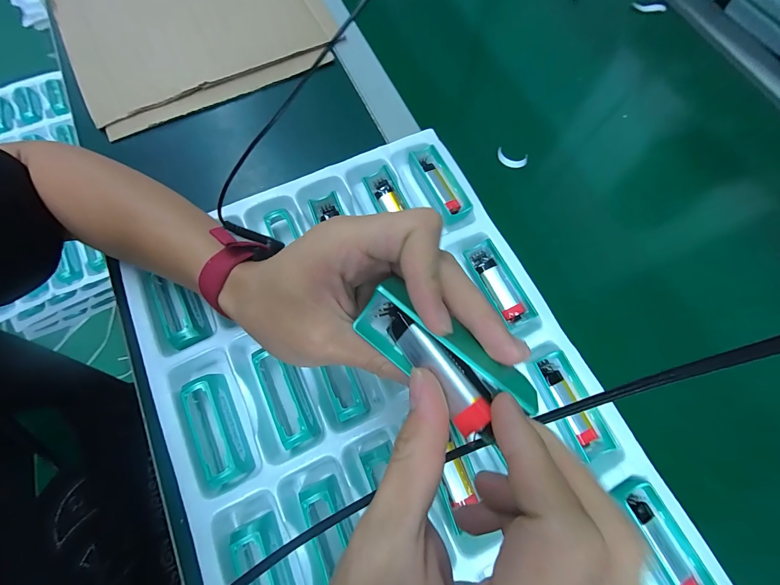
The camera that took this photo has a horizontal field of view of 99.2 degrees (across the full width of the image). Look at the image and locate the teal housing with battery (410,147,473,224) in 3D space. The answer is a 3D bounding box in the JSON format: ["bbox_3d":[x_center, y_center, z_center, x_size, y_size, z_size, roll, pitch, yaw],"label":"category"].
[{"bbox_3d":[0.046,-0.106,0.324,0.030,0.014,0.084,-27,75,-9],"label":"teal housing with battery"}]

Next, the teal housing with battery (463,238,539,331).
[{"bbox_3d":[0.097,-0.008,0.293,0.025,0.015,0.079,-26,75,-9],"label":"teal housing with battery"}]

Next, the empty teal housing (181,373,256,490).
[{"bbox_3d":[-0.135,0.106,0.253,0.035,0.022,0.079,-26,75,-9],"label":"empty teal housing"}]

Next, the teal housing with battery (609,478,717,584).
[{"bbox_3d":[0.192,0.176,0.232,0.031,0.015,0.084,-23,74,-8],"label":"teal housing with battery"}]

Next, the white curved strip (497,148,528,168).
[{"bbox_3d":[0.132,-0.145,0.363,0.033,0.022,0.007,29,74,8],"label":"white curved strip"}]

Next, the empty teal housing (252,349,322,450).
[{"bbox_3d":[-0.082,0.082,0.265,0.030,0.025,0.077,-24,75,-8],"label":"empty teal housing"}]

